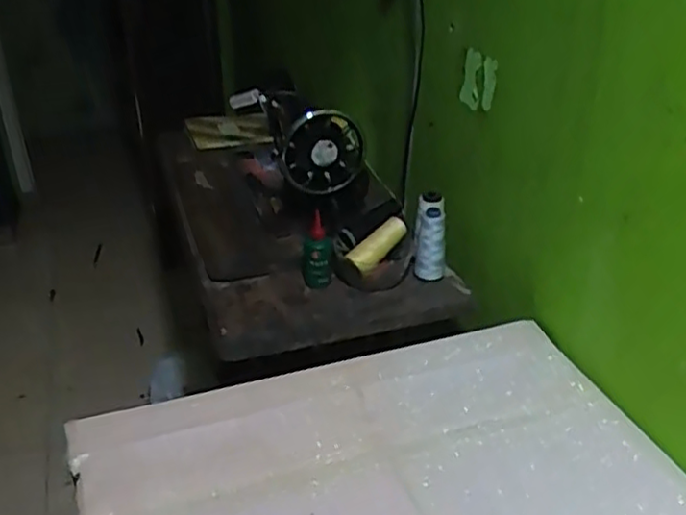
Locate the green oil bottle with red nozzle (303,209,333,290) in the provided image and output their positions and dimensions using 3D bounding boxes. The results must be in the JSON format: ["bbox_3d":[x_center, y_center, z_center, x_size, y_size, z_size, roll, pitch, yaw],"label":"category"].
[{"bbox_3d":[-0.039,-0.017,1.020,0.046,0.125,0.043,-4,30,-6],"label":"green oil bottle with red nozzle"}]

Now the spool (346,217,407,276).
[{"bbox_3d":[0.054,-0.020,1.039,0.108,0.034,0.035,-42,45,-19],"label":"spool"}]

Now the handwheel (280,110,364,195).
[{"bbox_3d":[-0.028,-0.165,1.075,0.135,0.120,0.043,-12,32,-20],"label":"handwheel"}]

